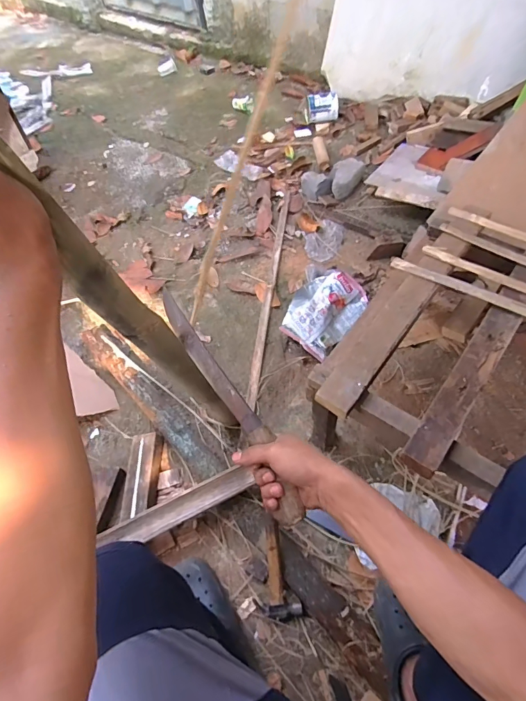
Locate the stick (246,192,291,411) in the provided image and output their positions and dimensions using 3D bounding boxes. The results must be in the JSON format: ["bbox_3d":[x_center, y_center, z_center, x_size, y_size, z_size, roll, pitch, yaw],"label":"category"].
[{"bbox_3d":[0.027,-0.211,1.262,0.024,0.031,0.858,6,58,7],"label":"stick"}]

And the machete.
[{"bbox_3d":[-0.048,0.060,0.523,0.041,0.028,0.349,-29,68,-14],"label":"machete"}]

